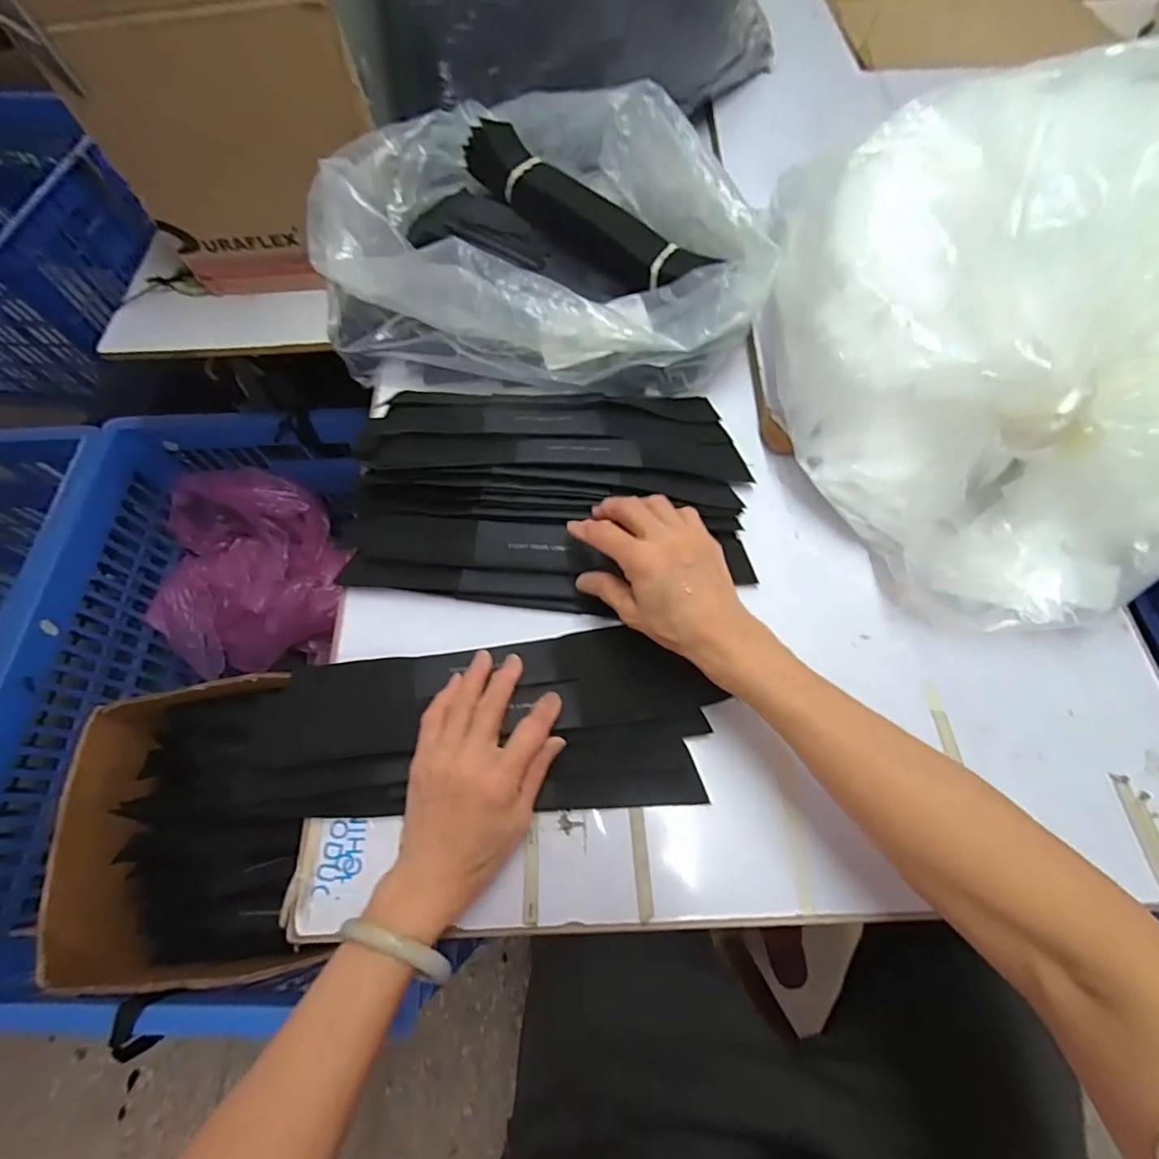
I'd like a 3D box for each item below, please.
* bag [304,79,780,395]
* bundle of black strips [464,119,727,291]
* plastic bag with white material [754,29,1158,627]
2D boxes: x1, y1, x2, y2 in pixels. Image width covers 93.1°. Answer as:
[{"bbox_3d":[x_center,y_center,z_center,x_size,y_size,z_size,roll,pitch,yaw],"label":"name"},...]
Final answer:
[{"bbox_3d":[-0.039,-0.321,0.532,0.430,0.127,0.272,12,66,8],"label":"bag"},{"bbox_3d":[0.007,-0.363,0.538,0.279,0.064,0.066,38,72,18],"label":"bundle of black strips"},{"bbox_3d":[0.334,-0.185,0.381,0.331,0.216,0.365,-14,65,-4],"label":"plastic bag with white material"}]

